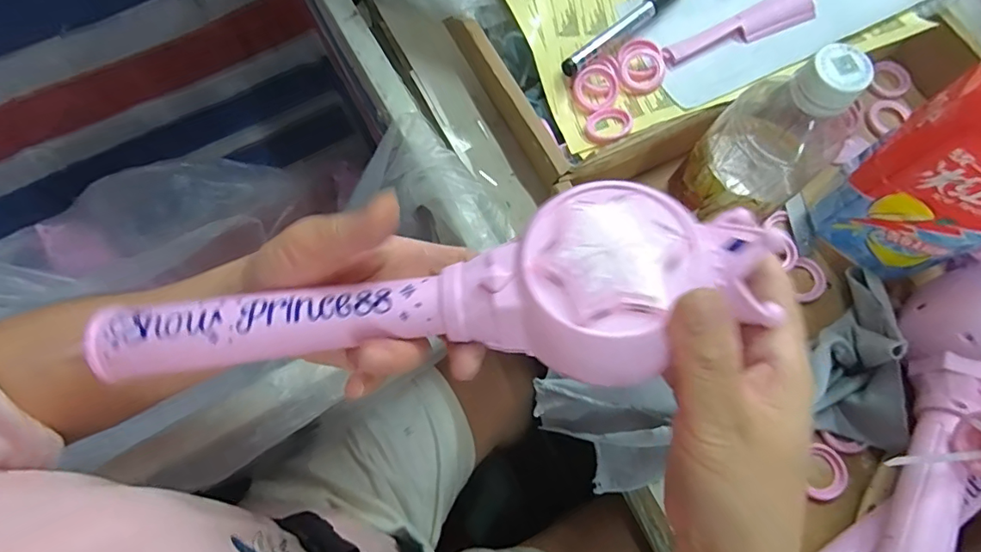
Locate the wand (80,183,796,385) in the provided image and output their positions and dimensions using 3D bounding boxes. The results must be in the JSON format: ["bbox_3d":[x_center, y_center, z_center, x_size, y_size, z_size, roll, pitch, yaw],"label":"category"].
[{"bbox_3d":[-0.033,0.016,0.227,0.299,0.034,0.075,-10,72,11],"label":"wand"}]

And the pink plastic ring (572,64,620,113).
[{"bbox_3d":[0.090,-0.159,0.431,0.039,0.013,0.039,0,103,1],"label":"pink plastic ring"}]

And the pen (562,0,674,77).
[{"bbox_3d":[0.115,-0.213,0.434,0.136,0.013,0.014,-40,76,-11],"label":"pen"}]

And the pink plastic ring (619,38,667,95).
[{"bbox_3d":[0.130,-0.180,0.436,0.038,0.008,0.049,2,72,2],"label":"pink plastic ring"}]

